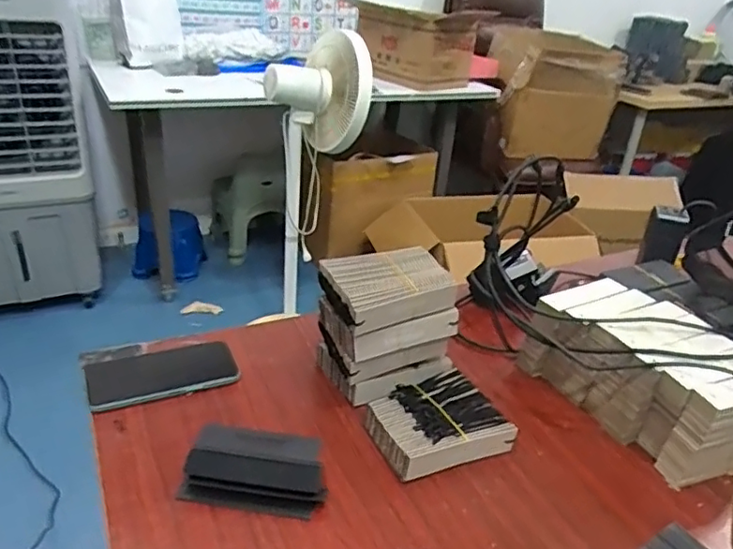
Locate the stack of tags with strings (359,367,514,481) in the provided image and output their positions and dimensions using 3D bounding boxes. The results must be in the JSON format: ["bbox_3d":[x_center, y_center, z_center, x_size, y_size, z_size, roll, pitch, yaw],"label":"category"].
[{"bbox_3d":[0.073,0.154,0.635,0.135,0.037,0.112,-7,30,-22],"label":"stack of tags with strings"}]

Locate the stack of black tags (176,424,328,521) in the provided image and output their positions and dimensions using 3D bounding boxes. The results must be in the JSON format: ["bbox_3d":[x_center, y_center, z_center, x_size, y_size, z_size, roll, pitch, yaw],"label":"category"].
[{"bbox_3d":[-0.104,0.180,0.575,0.132,0.022,0.099,6,28,3],"label":"stack of black tags"}]

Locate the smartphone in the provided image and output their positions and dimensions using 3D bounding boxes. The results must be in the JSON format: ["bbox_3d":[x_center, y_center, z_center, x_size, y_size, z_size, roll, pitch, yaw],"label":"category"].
[{"bbox_3d":[-0.230,0.112,0.671,0.155,0.012,0.076,-10,31,-26],"label":"smartphone"}]

